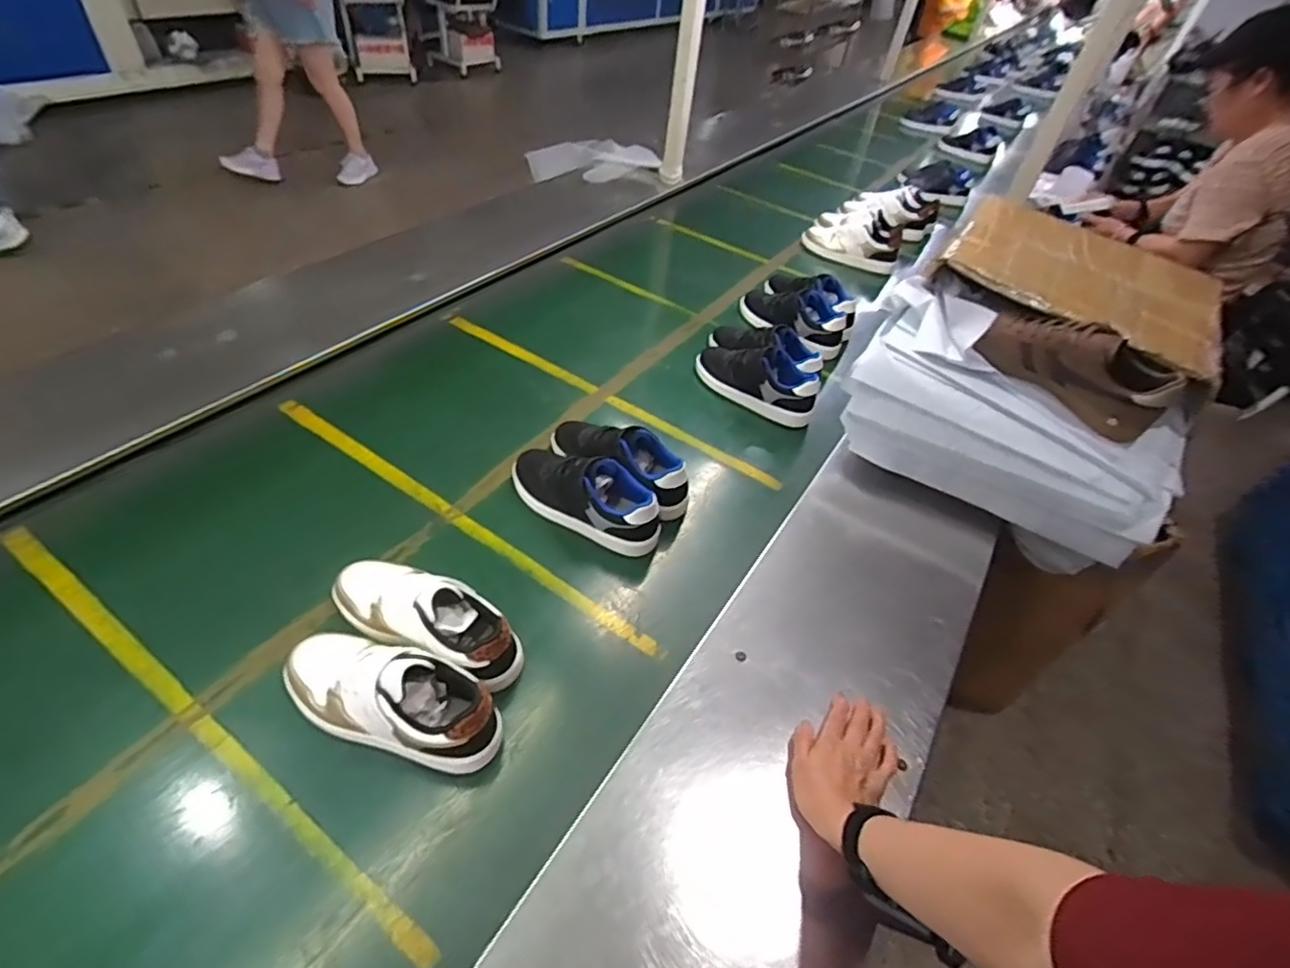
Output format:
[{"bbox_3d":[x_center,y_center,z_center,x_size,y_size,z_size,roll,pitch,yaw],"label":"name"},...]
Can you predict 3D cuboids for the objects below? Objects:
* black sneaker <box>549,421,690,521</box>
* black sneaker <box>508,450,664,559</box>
[{"bbox_3d":[-0.047,-0.030,0.884,0.238,0.098,0.102,24,46,15],"label":"black sneaker"},{"bbox_3d":[-0.088,0.011,0.846,0.239,0.097,0.093,31,49,22],"label":"black sneaker"}]

